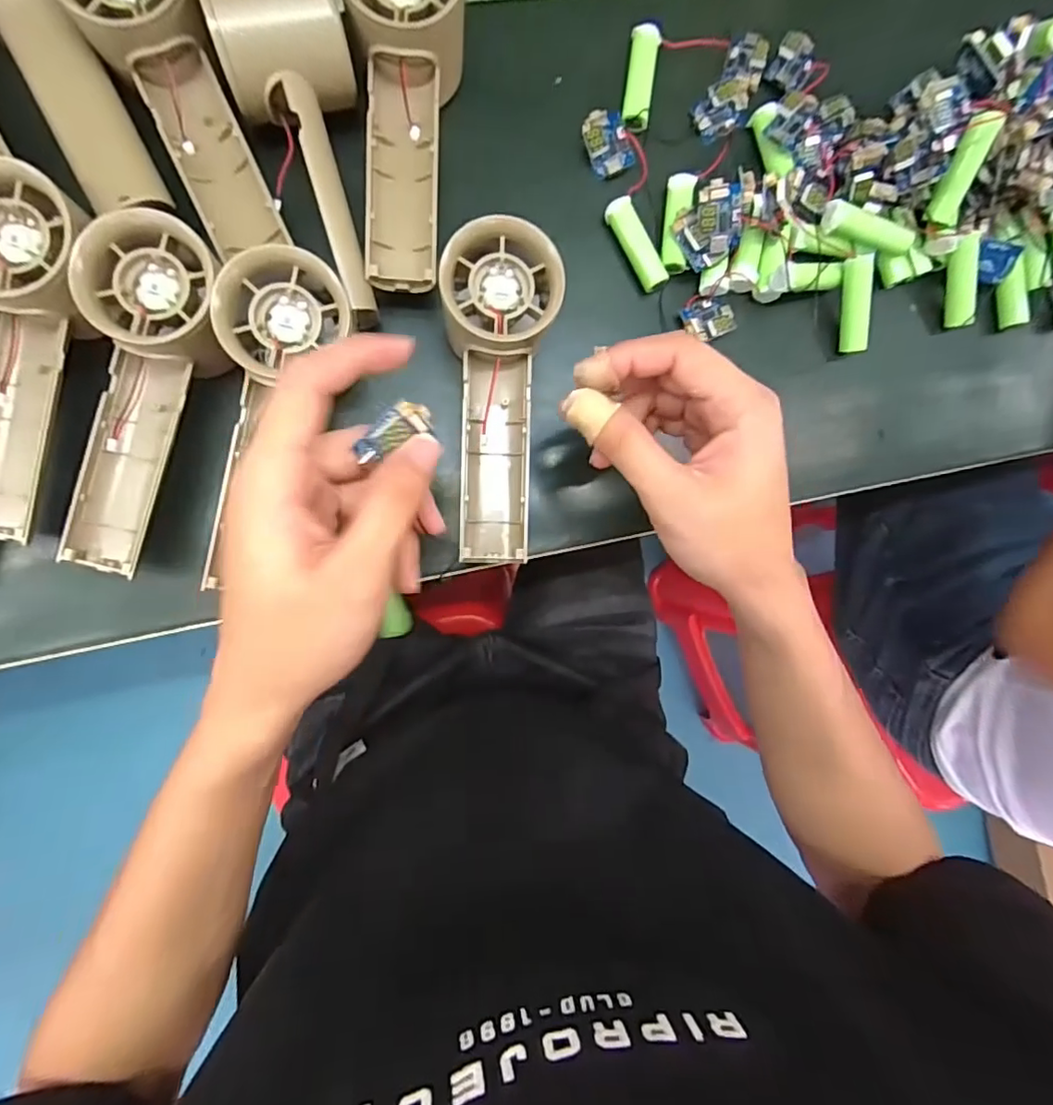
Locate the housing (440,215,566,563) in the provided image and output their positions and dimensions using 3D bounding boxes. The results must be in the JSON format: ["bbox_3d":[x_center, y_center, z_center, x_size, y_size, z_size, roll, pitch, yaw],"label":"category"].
[{"bbox_3d":[-0.016,-0.072,0.278,0.051,0.052,0.151,3,91,-8],"label":"housing"}]

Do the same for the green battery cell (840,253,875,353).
[{"bbox_3d":[0.187,-0.140,0.319,0.011,0.012,0.049,-10,109,-9],"label":"green battery cell"}]

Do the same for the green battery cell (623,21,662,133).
[{"bbox_3d":[0.063,-0.258,0.310,0.015,0.012,0.057,7,90,-8],"label":"green battery cell"}]

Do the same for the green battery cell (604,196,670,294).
[{"bbox_3d":[0.061,-0.169,0.312,0.014,0.012,0.053,-29,95,-6],"label":"green battery cell"}]

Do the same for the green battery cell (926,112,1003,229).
[{"bbox_3d":[0.230,-0.199,0.296,0.014,0.016,0.048,5,122,-9],"label":"green battery cell"}]

